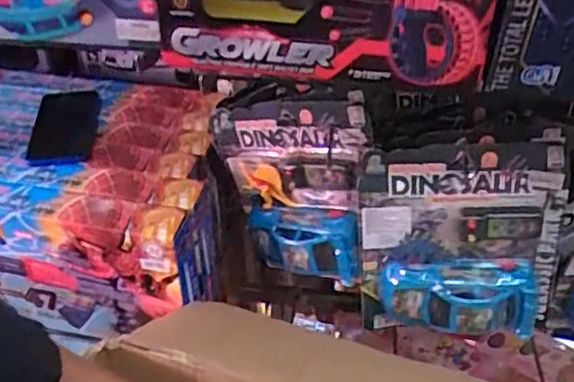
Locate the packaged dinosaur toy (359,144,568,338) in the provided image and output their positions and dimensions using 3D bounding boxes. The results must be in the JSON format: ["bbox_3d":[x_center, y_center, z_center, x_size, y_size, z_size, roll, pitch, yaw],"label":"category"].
[{"bbox_3d":[0.177,0.064,0.630,0.200,0.203,0.088,3,37,5],"label":"packaged dinosaur toy"}]

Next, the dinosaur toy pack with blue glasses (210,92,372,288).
[{"bbox_3d":[0.008,0.002,0.703,0.211,0.213,0.053,1,13,37],"label":"dinosaur toy pack with blue glasses"}]

